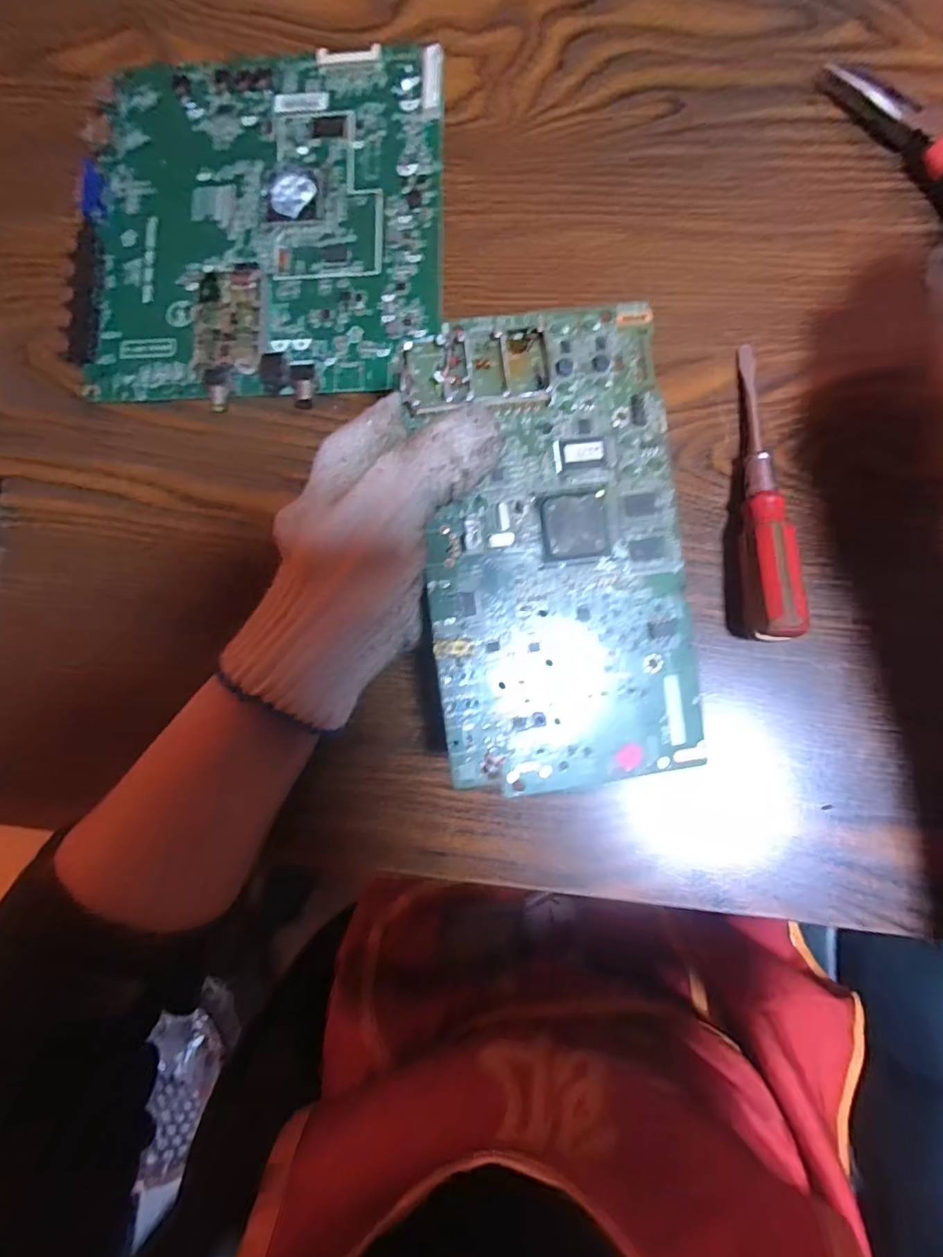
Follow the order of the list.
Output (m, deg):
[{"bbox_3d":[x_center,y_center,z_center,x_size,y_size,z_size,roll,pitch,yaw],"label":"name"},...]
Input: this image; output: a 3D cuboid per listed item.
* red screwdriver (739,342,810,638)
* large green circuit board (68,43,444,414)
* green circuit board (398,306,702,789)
[{"bbox_3d":[0.129,-0.064,0.246,0.018,0.028,0.137,-2,84,4],"label":"red screwdriver"},{"bbox_3d":[-0.103,-0.204,0.277,0.173,0.017,0.179,1,84,4],"label":"large green circuit board"},{"bbox_3d":[0.033,-0.030,0.217,0.103,0.007,0.183,-8,91,-5],"label":"green circuit board"}]

